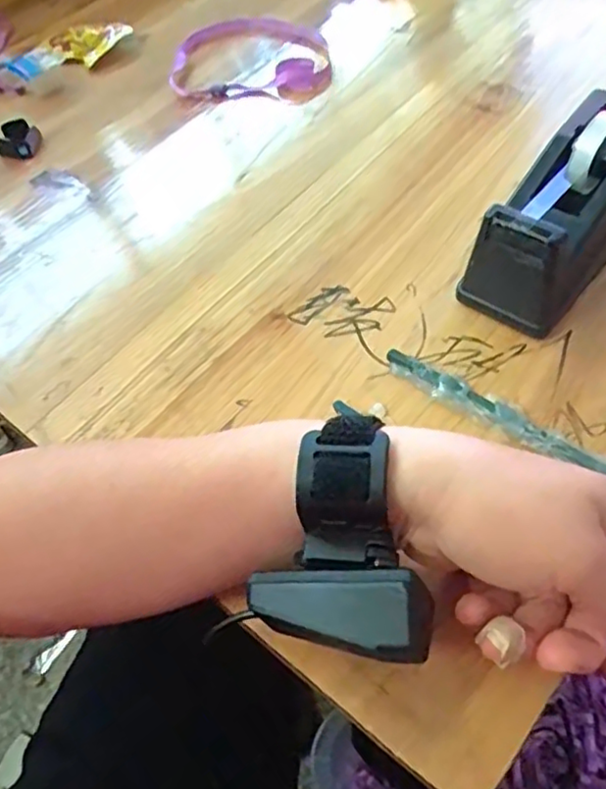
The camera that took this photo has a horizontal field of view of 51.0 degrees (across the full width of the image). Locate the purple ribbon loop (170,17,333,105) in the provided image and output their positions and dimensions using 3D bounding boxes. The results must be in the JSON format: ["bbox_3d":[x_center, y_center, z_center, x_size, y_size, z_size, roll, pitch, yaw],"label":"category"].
[{"bbox_3d":[-0.045,-0.324,0.605,0.155,0.018,0.142,5,55,12],"label":"purple ribbon loop"}]

